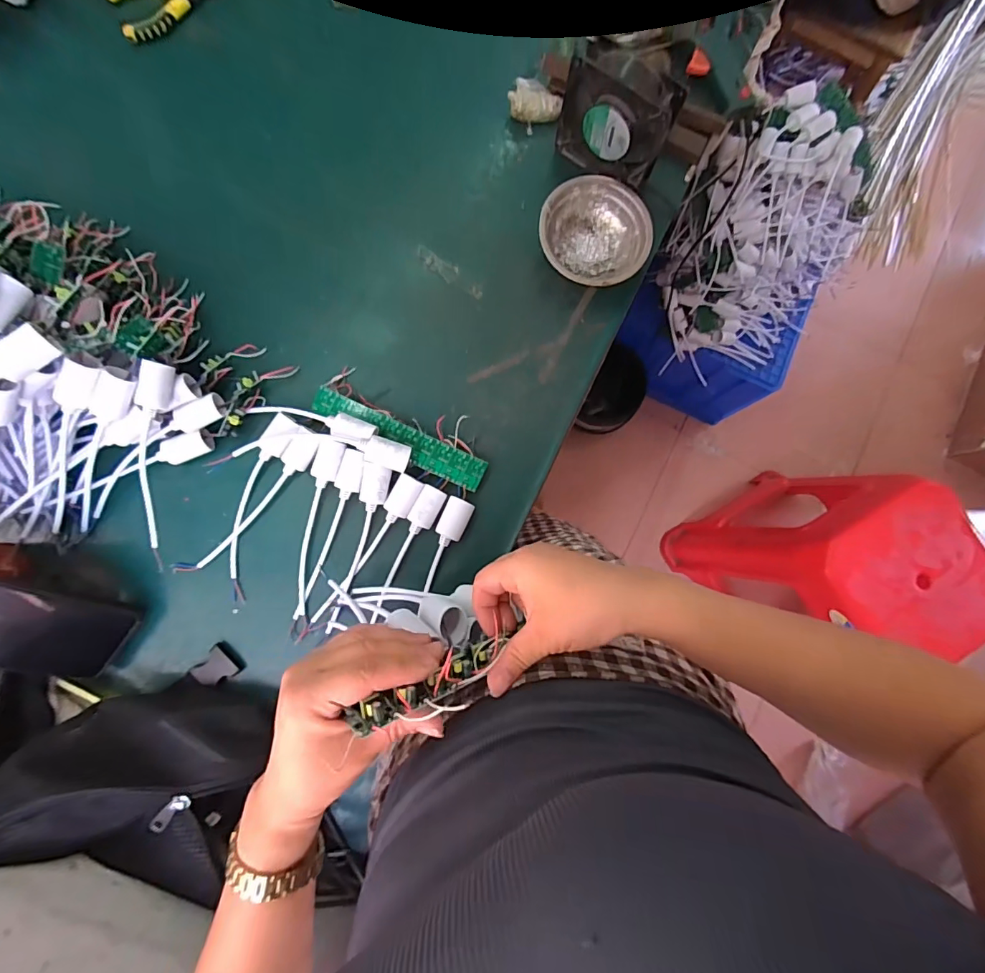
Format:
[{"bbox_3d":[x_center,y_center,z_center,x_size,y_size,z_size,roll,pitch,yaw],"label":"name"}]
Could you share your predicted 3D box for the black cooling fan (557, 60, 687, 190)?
[{"bbox_3d":[0.137,-0.412,0.543,0.122,0.110,0.043,30,84,1],"label":"black cooling fan"}]

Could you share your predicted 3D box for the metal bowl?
[{"bbox_3d":[0.120,-0.295,0.566,0.126,0.039,0.124,0,84,-2],"label":"metal bowl"}]

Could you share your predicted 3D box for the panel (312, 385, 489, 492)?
[{"bbox_3d":[-0.105,-0.053,0.535,0.204,0.019,0.036,25,84,1],"label":"panel"}]

